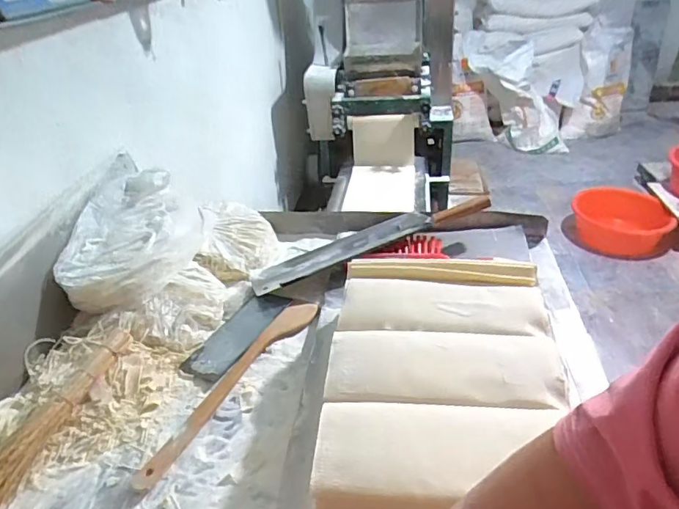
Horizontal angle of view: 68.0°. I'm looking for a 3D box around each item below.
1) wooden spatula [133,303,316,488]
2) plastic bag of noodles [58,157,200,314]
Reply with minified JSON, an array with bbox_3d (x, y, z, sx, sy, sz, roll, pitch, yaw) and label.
[{"bbox_3d":[-0.146,0.171,0.711,0.037,0.017,0.364,16,38,27],"label":"wooden spatula"},{"bbox_3d":[-0.342,-0.039,0.855,0.162,0.099,0.309,0,33,6],"label":"plastic bag of noodles"}]

